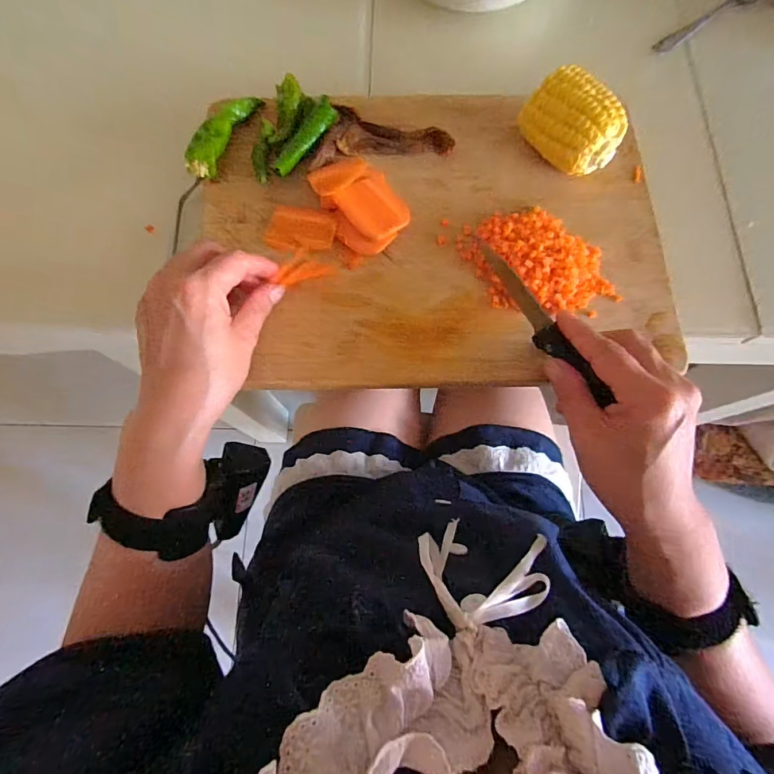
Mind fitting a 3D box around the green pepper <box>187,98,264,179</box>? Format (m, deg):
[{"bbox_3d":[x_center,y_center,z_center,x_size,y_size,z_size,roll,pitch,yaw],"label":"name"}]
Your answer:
[{"bbox_3d":[-0.127,-0.200,0.334,0.020,0.019,0.088,19,74,5],"label":"green pepper"}]

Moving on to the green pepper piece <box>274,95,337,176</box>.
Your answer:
[{"bbox_3d":[-0.061,-0.192,0.332,0.018,0.009,0.074,25,74,7],"label":"green pepper piece"}]

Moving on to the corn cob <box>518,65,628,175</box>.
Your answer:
[{"bbox_3d":[0.135,-0.190,0.319,0.043,0.049,0.068,-36,77,-11],"label":"corn cob"}]

